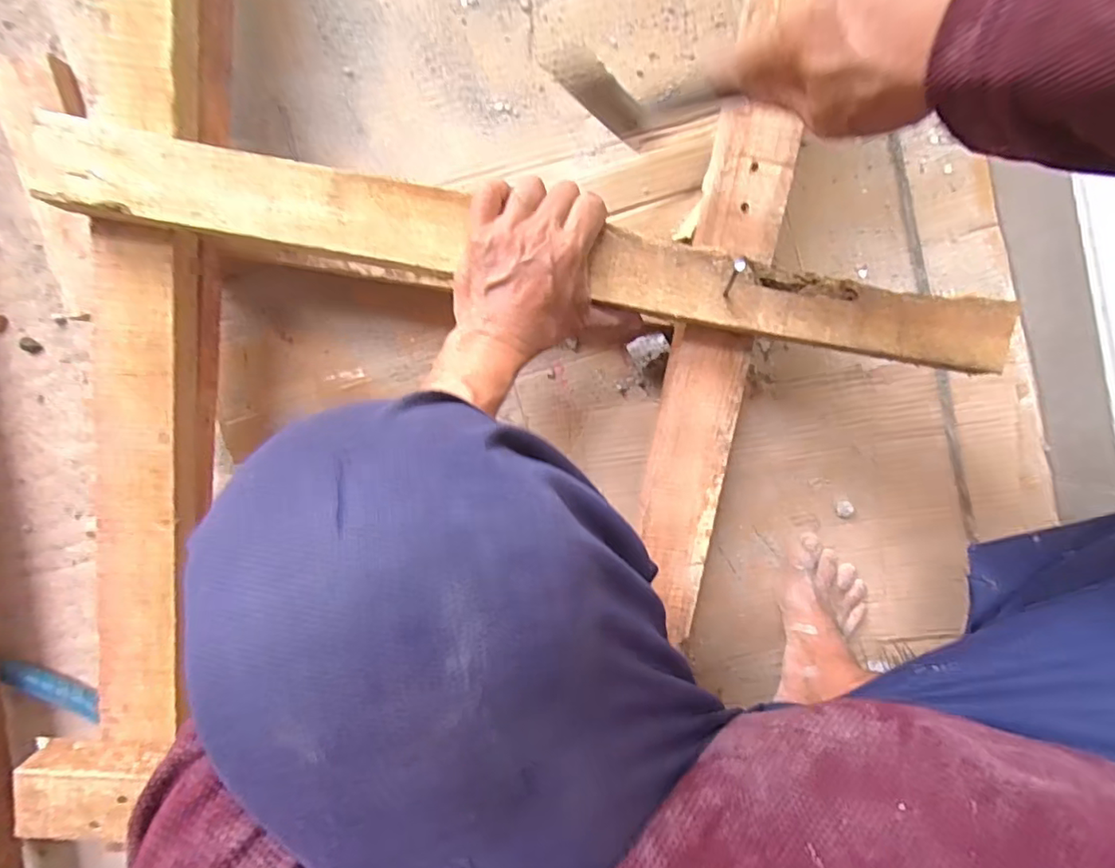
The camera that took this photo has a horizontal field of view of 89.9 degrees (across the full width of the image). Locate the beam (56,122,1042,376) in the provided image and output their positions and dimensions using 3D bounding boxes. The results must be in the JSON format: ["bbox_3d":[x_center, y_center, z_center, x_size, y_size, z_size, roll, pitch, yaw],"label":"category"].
[{"bbox_3d":[-0.007,-0.130,0.407,0.688,0.024,0.063,9,97,-4],"label":"beam"}]

